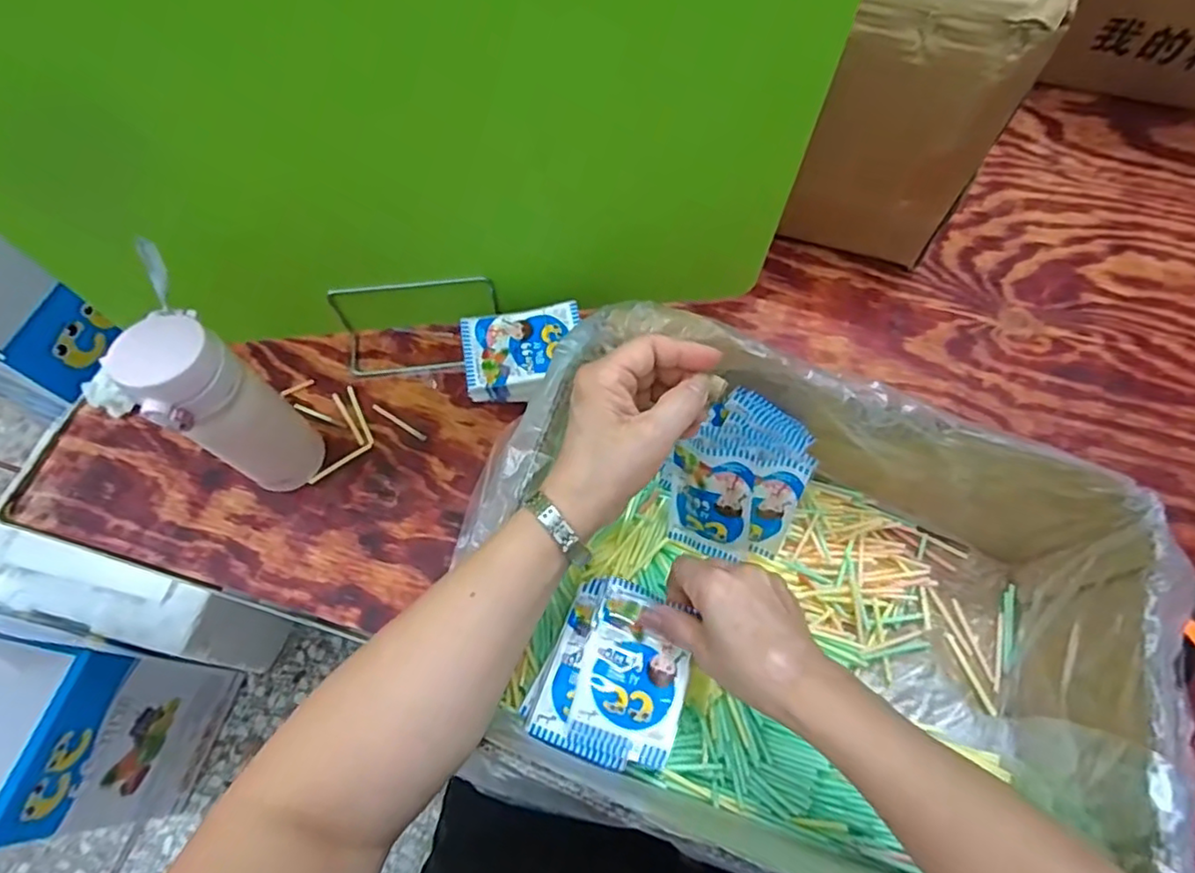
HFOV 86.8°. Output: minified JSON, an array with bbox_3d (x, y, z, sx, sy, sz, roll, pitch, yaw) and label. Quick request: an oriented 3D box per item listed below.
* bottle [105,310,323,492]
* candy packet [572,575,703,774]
[{"bbox_3d":[-0.284,-0.015,0.498,0.063,0.190,0.065,35,70,16],"label":"bottle"},{"bbox_3d":[0.027,0.158,0.430,0.068,0.011,0.110,14,66,7],"label":"candy packet"}]

